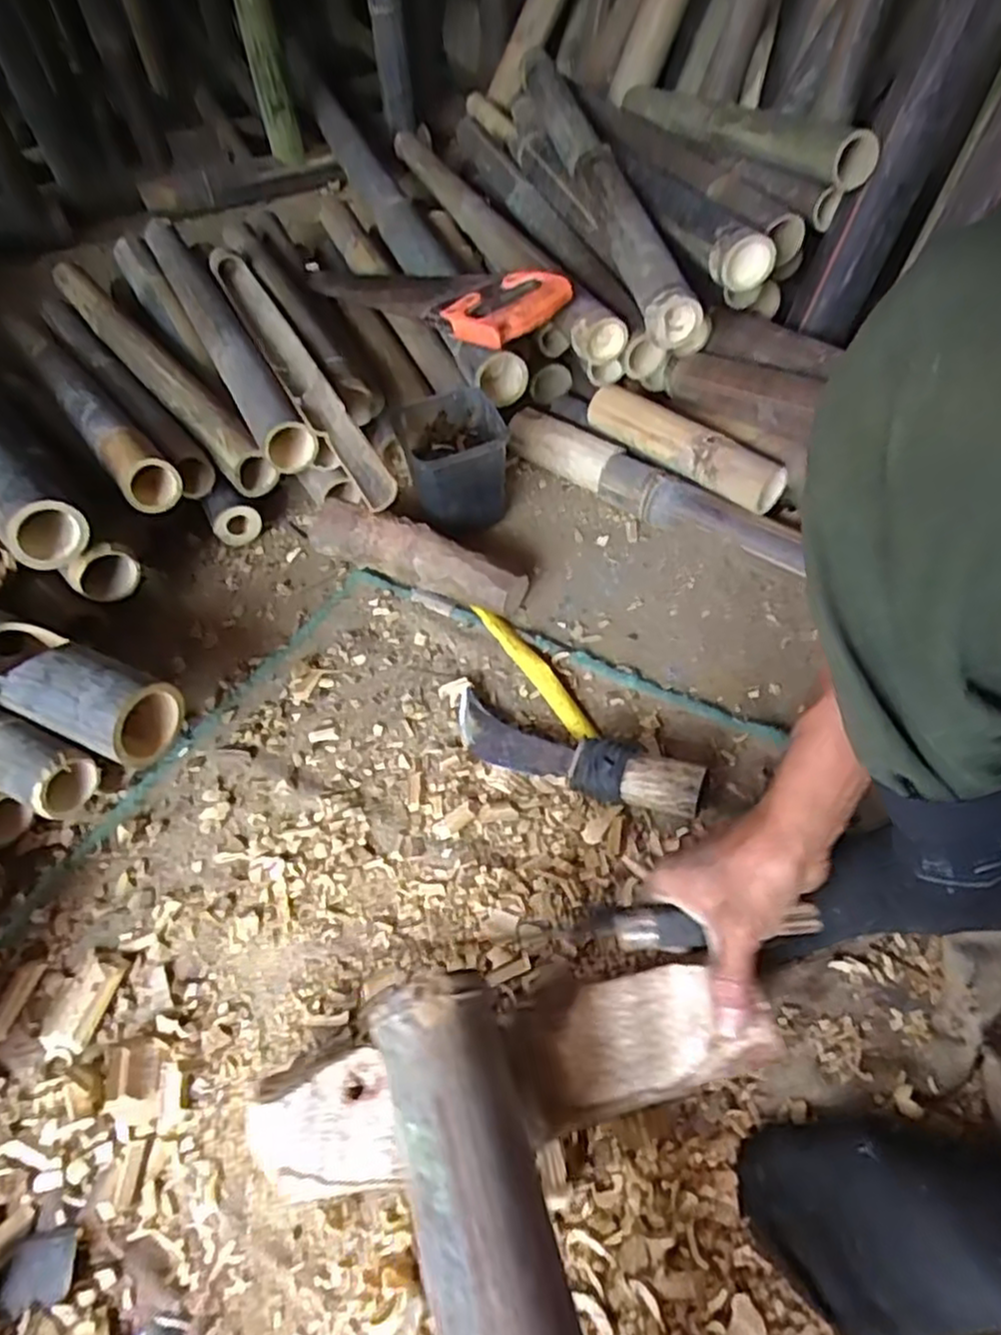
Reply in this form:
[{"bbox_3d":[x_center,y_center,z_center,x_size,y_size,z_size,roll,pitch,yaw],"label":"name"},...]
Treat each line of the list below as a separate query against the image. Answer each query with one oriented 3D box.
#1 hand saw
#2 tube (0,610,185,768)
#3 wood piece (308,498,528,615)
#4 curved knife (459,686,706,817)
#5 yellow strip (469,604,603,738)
[{"bbox_3d":[-0.105,-0.487,0.939,0.118,0.045,0.466,-36,46,-23],"label":"hand saw"},{"bbox_3d":[-0.502,-0.027,0.674,0.467,0.068,0.074,19,55,18],"label":"tube"},{"bbox_3d":[-0.091,-0.124,0.803,0.257,0.064,0.061,19,55,16],"label":"wood piece"},{"bbox_3d":[0.062,0.076,0.652,0.239,0.037,0.063,14,53,28],"label":"curved knife"},{"bbox_3d":[0.034,0.000,0.730,0.022,0.012,0.201,-27,56,-18],"label":"yellow strip"}]

